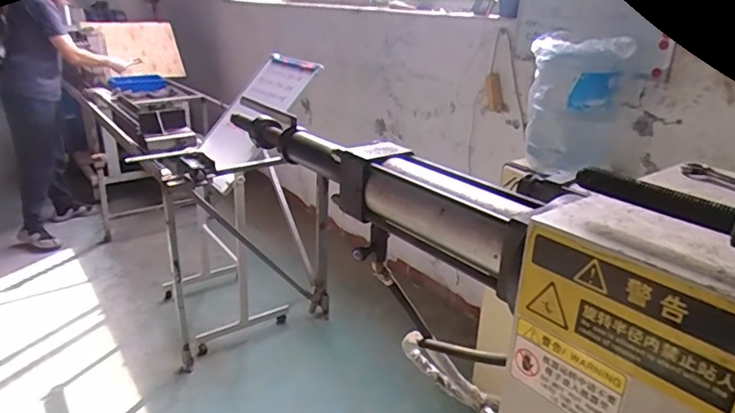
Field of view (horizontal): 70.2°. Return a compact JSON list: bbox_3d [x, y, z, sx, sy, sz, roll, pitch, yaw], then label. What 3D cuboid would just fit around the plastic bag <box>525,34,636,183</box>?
[{"bbox_3d":[0.655,-0.312,1.668,0.229,0.410,0.190,-6,22,-17],"label":"plastic bag"}]

